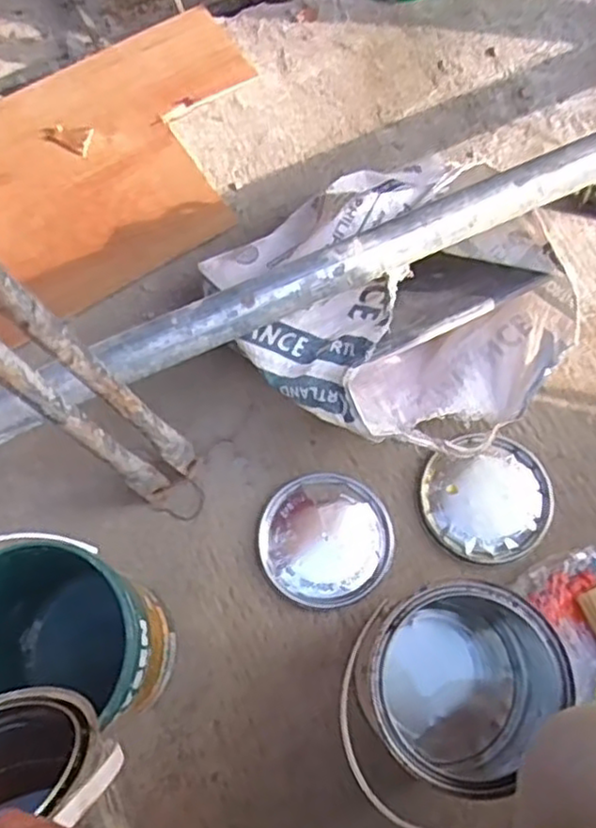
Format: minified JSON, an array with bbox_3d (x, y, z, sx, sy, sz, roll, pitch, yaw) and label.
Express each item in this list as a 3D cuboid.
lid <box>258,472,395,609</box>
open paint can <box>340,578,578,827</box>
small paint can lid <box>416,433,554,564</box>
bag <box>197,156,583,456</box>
[{"bbox_3d":[0.032,0.141,0.789,0.147,0.005,0.144,-1,74,2],"label":"lid"},{"bbox_3d":[0.139,0.245,0.636,0.143,0.199,0.167,6,74,4],"label":"open paint can"},{"bbox_3d":[0.217,0.095,0.796,0.149,0.010,0.141,-1,74,2],"label":"small paint can lid"},{"bbox_3d":[0.110,-0.124,0.774,0.333,0.174,0.349,-42,77,-9],"label":"bag"}]

